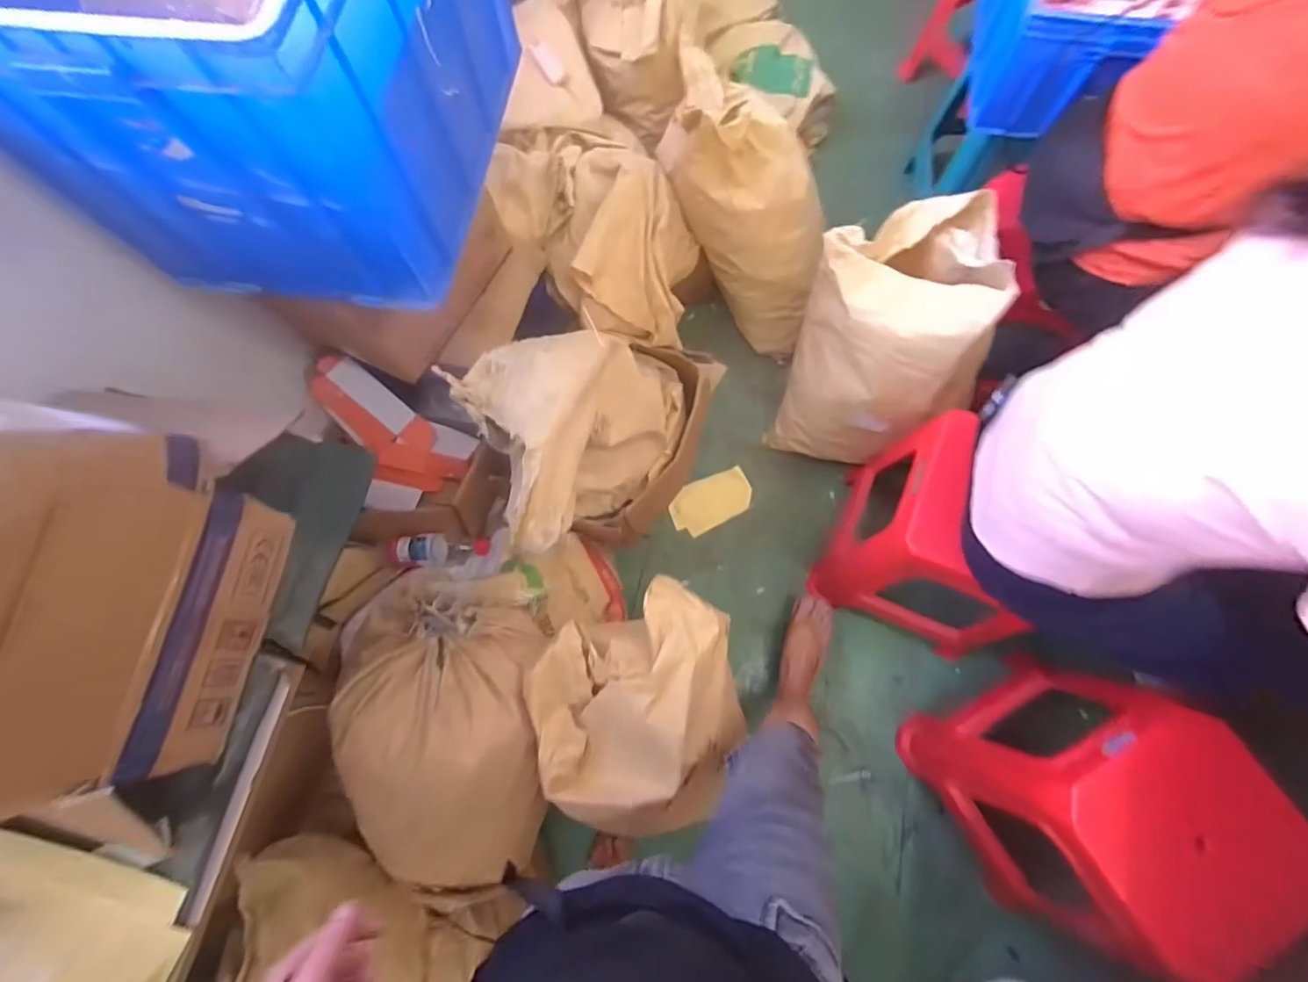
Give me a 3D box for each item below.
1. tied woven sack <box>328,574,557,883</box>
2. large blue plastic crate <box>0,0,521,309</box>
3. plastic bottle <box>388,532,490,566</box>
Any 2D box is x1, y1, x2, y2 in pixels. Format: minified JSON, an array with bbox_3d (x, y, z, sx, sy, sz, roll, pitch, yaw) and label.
[{"bbox_3d":[-0.351,0.417,0.936,0.303,0.258,0.501,1,74,2],"label":"tied woven sack"},{"bbox_3d":[-0.472,-0.566,0.687,0.440,0.359,0.521,7,75,4],"label":"large blue plastic crate"},{"bbox_3d":[-0.429,0.122,1.125,0.185,0.072,0.059,2,74,-16],"label":"plastic bottle"}]

